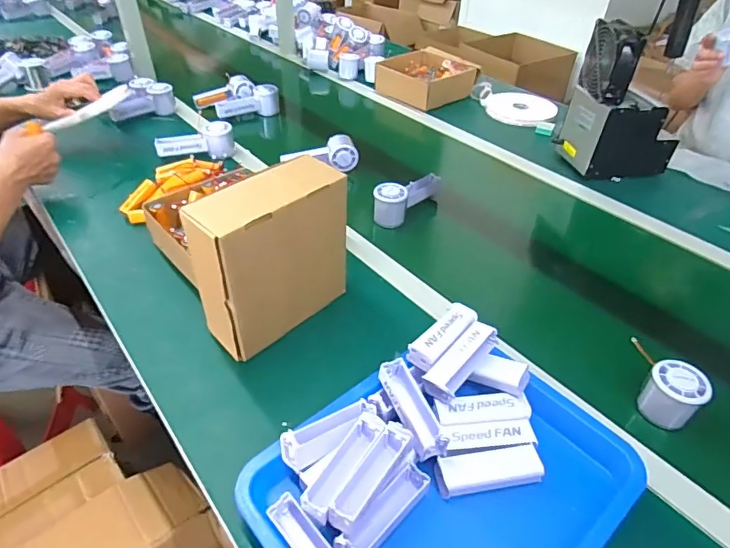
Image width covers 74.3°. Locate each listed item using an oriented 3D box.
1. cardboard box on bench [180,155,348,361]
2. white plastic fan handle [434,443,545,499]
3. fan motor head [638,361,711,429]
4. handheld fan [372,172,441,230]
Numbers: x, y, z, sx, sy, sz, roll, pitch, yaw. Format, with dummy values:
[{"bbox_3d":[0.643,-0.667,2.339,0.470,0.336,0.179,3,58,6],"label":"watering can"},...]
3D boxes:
[{"bbox_3d":[-0.112,-0.023,0.594,0.072,0.197,0.200,32,49,31],"label":"cardboard box on bench"},{"bbox_3d":[0.123,0.193,0.475,0.104,0.017,0.034,-7,41,-9],"label":"white plastic fan handle"},{"bbox_3d":[0.347,0.136,0.545,0.053,0.061,0.057,-30,49,-31],"label":"fan motor head"},{"bbox_3d":[0.075,-0.142,0.860,0.059,0.061,0.159,27,47,27],"label":"handheld fan"}]

